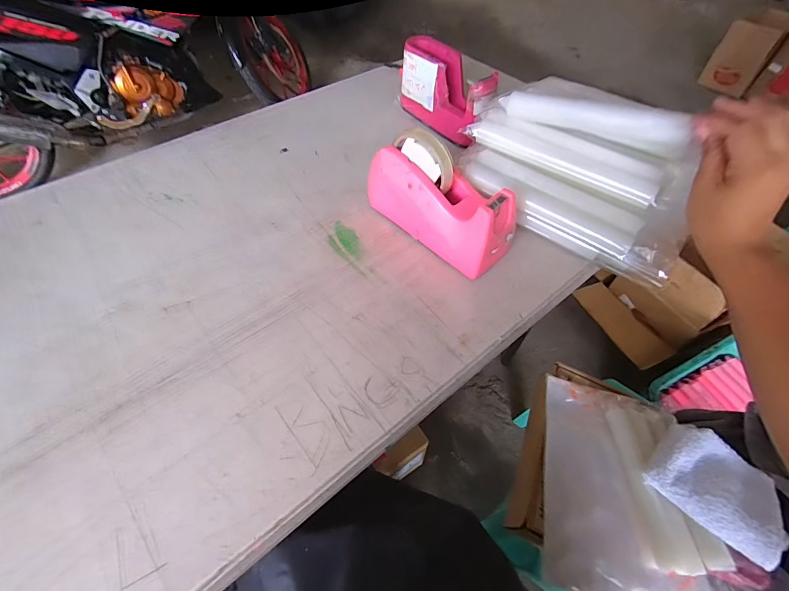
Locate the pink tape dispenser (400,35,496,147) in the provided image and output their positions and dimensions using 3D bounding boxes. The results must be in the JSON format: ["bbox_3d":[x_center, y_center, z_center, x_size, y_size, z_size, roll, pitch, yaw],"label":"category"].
[{"bbox_3d":[0.078,-0.326,0.591,0.053,0.098,0.174,-30,60,-22],"label":"pink tape dispenser"}]

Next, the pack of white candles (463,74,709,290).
[{"bbox_3d":[0.211,-0.149,0.423,0.257,0.034,0.166,35,103,20],"label":"pack of white candles"}]

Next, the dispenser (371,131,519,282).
[{"bbox_3d":[0.048,-0.116,0.445,0.196,0.119,0.068,38,60,23],"label":"dispenser"}]

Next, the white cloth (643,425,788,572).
[{"bbox_3d":[0.423,0.253,0.486,0.125,0.044,0.143,-37,63,-26],"label":"white cloth"}]

